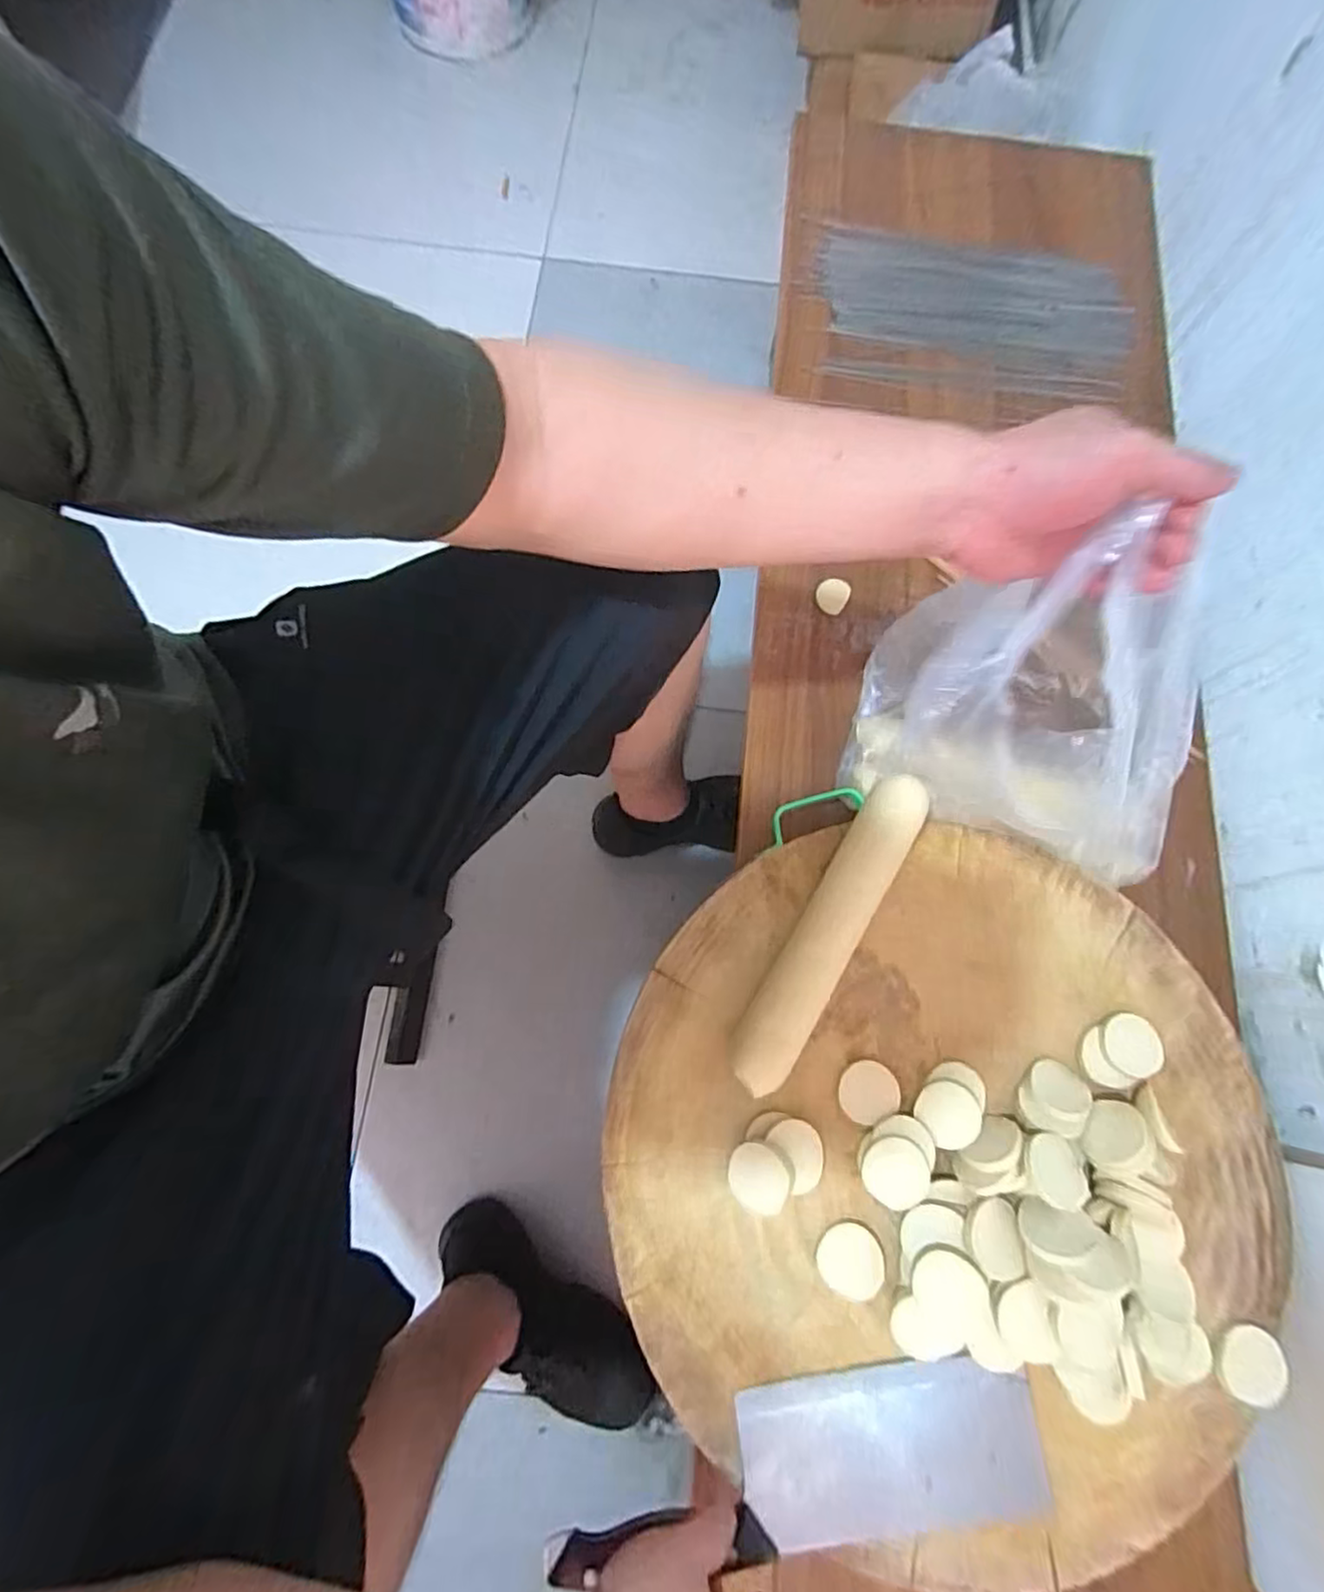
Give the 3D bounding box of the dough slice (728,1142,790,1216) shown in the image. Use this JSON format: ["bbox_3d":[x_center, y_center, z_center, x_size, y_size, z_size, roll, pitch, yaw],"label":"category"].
[{"bbox_3d":[0.063,0.250,0.437,0.039,0.007,0.040,-3,79,17],"label":"dough slice"}]

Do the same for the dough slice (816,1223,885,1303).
[{"bbox_3d":[0.125,0.304,0.436,0.041,0.010,0.041,1,74,-2],"label":"dough slice"}]

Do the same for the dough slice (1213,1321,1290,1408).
[{"bbox_3d":[0.372,0.360,0.423,0.045,0.004,0.042,1,74,-2],"label":"dough slice"}]

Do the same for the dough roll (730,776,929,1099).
[{"bbox_3d":[0.117,0.093,0.478,0.039,0.042,0.240,33,75,7],"label":"dough roll"}]

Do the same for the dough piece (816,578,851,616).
[{"bbox_3d":[0.165,-0.193,0.645,0.031,0.008,0.035,32,75,7],"label":"dough piece"}]

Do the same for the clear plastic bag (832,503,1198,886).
[{"bbox_3d":[0.285,-0.053,0.456,0.255,0.269,0.137,26,75,5],"label":"clear plastic bag"}]

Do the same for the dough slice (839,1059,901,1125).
[{"bbox_3d":[0.144,0.206,0.465,0.041,0.009,0.040,1,74,-2],"label":"dough slice"}]

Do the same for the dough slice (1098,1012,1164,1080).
[{"bbox_3d":[0.333,0.177,0.474,0.039,0.006,0.041,-6,63,13],"label":"dough slice"}]

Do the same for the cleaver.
[{"bbox_3d":[0.084,0.408,0.404,0.296,0.027,0.079,-7,74,-6],"label":"cleaver"}]

